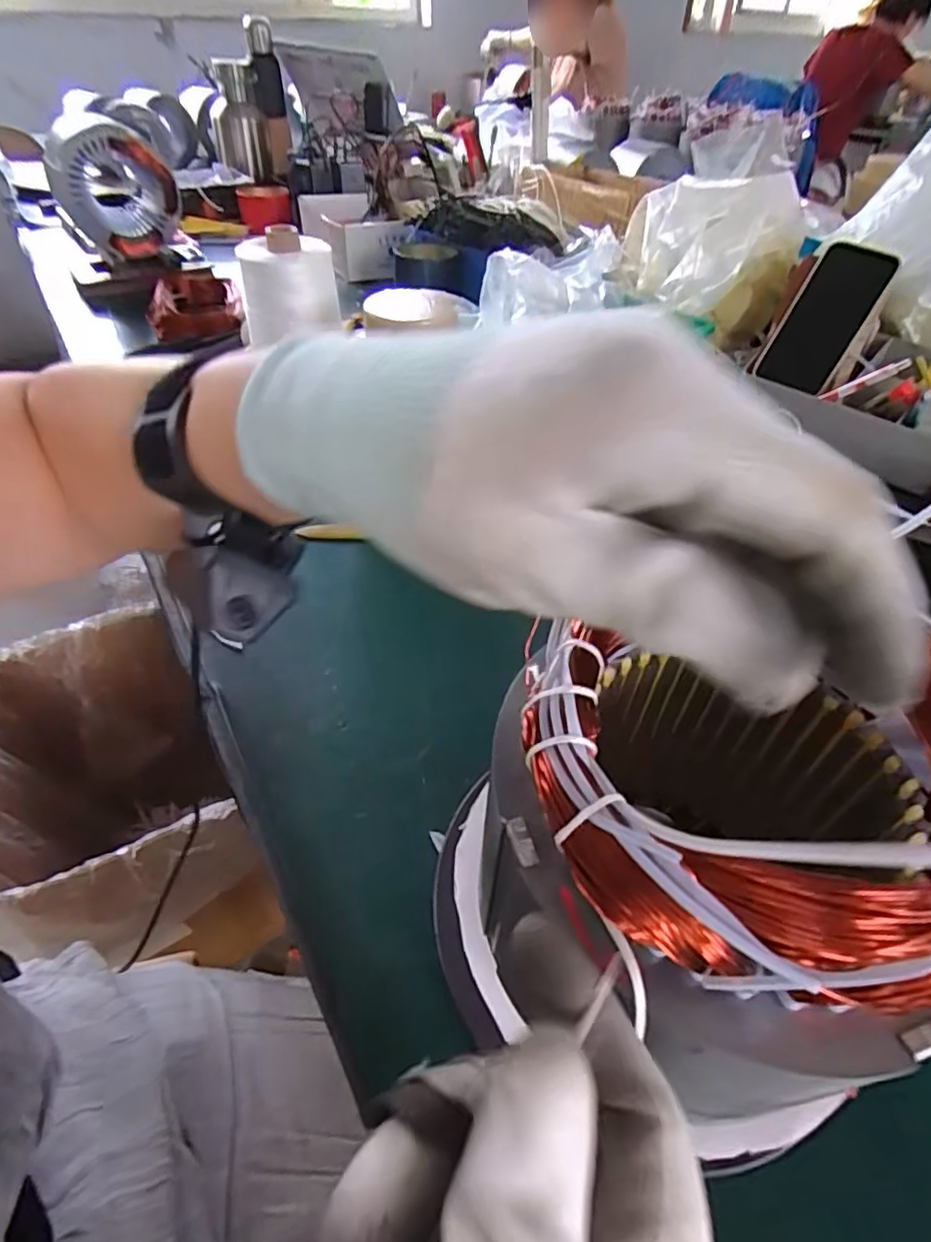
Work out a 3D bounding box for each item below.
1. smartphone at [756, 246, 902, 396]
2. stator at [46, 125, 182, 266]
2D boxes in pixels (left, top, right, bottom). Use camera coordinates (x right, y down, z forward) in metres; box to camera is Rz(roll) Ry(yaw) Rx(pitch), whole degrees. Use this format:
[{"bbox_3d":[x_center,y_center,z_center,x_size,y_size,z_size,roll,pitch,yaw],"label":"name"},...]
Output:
[{"bbox_3d":[0.373,-0.314,0.620,0.008,0.136,0.077,-3,36,-47],"label":"smartphone"},{"bbox_3d":[-0.511,-0.628,0.866,0.156,0.150,0.133,-23,51,-22],"label":"stator"}]

